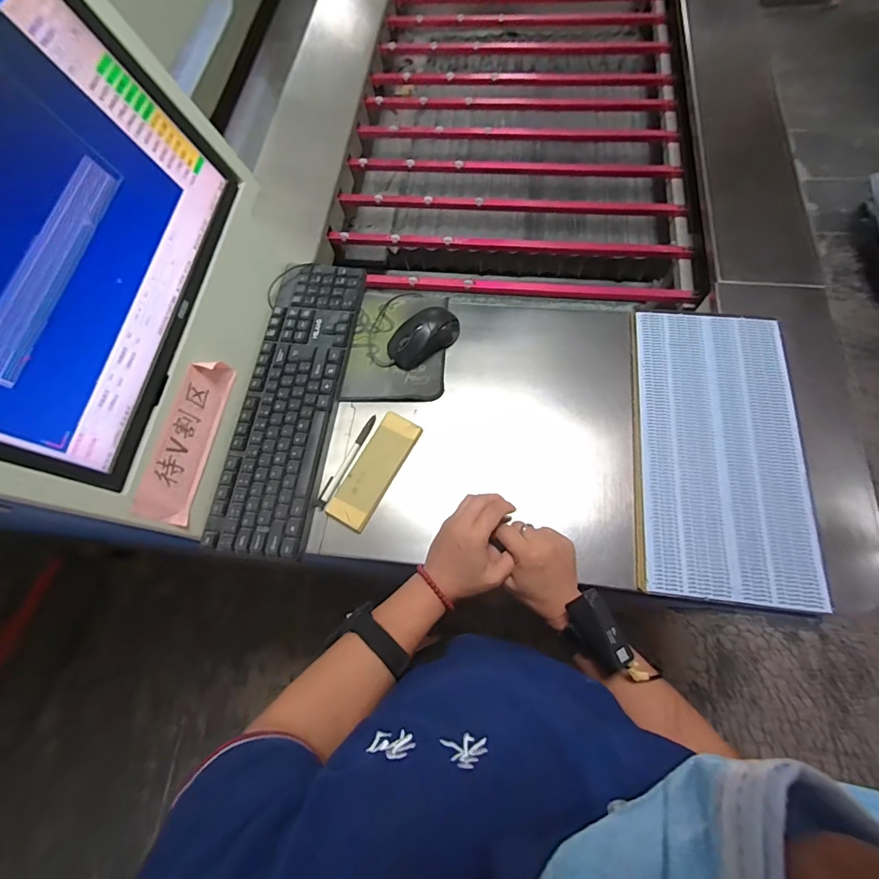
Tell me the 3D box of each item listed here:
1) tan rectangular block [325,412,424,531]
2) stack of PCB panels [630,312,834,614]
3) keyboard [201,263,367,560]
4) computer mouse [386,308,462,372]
[{"bbox_3d":[-0.081,0.037,0.547,0.052,0.013,0.150,27,73,13],"label":"tan rectangular block"},{"bbox_3d":[0.339,0.004,0.532,0.190,0.015,0.363,6,69,6],"label":"stack of PCB panels"},{"bbox_3d":[-0.196,-0.062,0.585,0.118,0.023,0.417,6,69,6],"label":"keyboard"},{"bbox_3d":[-0.028,-0.148,0.607,0.072,0.033,0.103,37,75,16],"label":"computer mouse"}]

